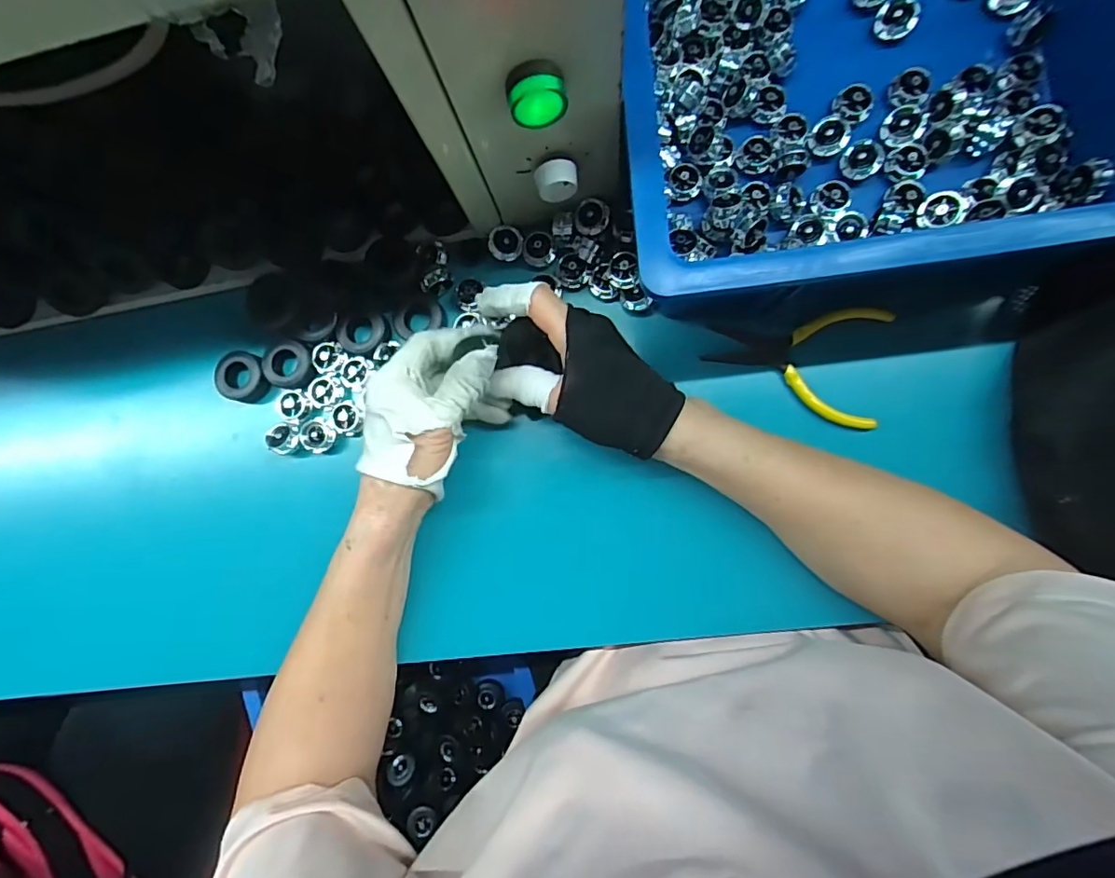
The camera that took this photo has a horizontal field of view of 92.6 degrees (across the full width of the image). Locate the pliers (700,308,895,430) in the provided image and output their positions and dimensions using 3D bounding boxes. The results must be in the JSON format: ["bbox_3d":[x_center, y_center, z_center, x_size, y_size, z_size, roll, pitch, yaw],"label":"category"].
[{"bbox_3d":[0.160,-0.052,0.361,0.111,0.021,0.078,7,88,4],"label":"pliers"}]

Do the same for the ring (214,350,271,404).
[{"bbox_3d":[-0.234,-0.046,0.398,0.037,0.010,0.036,0,88,3],"label":"ring"}]

